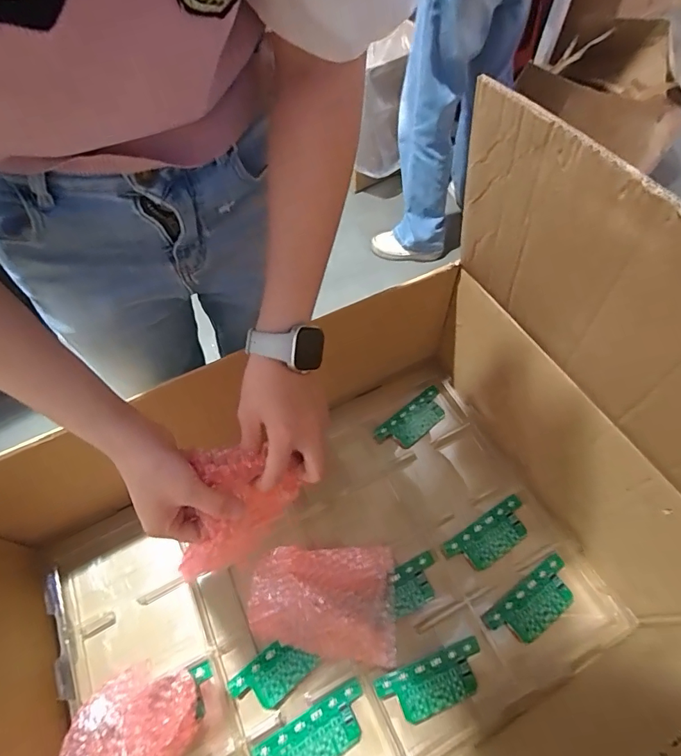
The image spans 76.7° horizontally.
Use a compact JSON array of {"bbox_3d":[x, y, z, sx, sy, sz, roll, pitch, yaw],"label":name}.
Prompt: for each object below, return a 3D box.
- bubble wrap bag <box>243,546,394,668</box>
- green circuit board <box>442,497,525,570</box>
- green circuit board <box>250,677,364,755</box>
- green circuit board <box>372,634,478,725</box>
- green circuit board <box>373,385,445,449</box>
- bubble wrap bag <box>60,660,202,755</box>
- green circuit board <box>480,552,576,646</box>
[{"bbox_3d":[-0.024,0.272,0.528,0.176,0.090,0.123,2,59,1],"label":"bubble wrap bag"},{"bbox_3d":[0.211,0.222,0.604,0.134,0.008,0.052,-27,61,-19],"label":"green circuit board"},{"bbox_3d":[-0.029,0.414,0.493,0.135,0.009,0.057,-25,62,-14],"label":"green circuit board"},{"bbox_3d":[0.112,0.366,0.519,0.132,0.007,0.056,-18,61,-11],"label":"green circuit board"},{"bbox_3d":[0.121,0.069,0.703,0.135,0.008,0.056,-37,66,-20],"label":"green circuit board"},{"bbox_3d":[-0.234,0.392,0.464,0.150,0.092,0.113,-37,66,-20],"label":"bubble wrap bag"},{"bbox_3d":[0.250,0.291,0.555,0.135,0.009,0.054,-31,64,-17],"label":"green circuit board"}]

